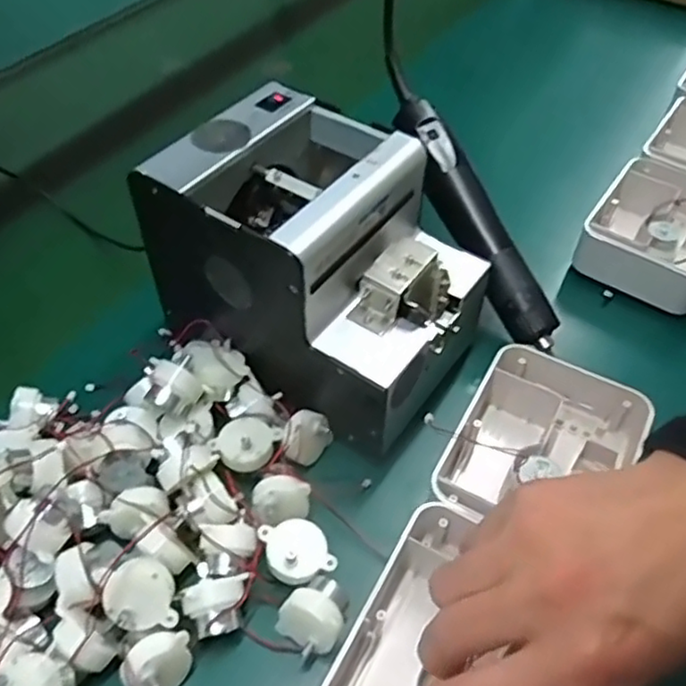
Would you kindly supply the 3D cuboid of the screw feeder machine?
[{"bbox_3d":[-0.011,-0.051,0.413,0.172,0.139,0.128,29,55,24],"label":"screw feeder machine"}]

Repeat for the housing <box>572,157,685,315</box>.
[{"bbox_3d":[0.250,-0.088,0.522,0.100,0.046,0.123,30,55,25],"label":"housing"}]

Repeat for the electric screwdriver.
[{"bbox_3d":[0.094,-0.088,0.470,0.031,0.032,0.201,-22,76,-17],"label":"electric screwdriver"}]

